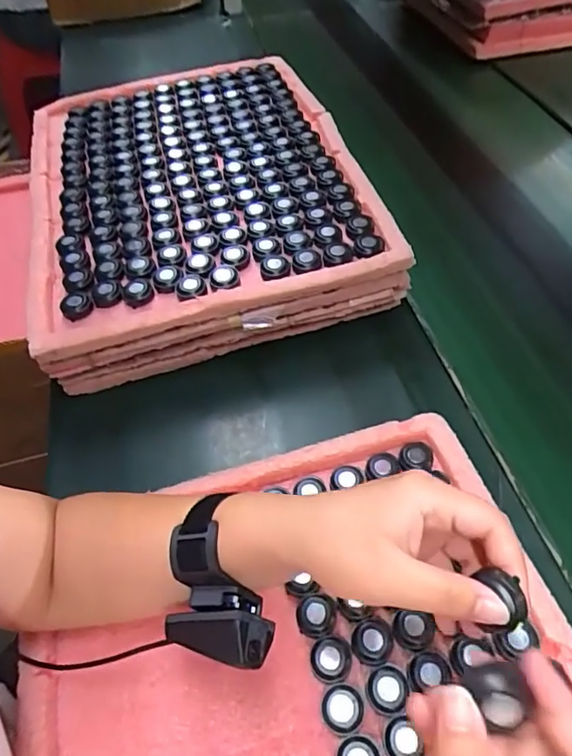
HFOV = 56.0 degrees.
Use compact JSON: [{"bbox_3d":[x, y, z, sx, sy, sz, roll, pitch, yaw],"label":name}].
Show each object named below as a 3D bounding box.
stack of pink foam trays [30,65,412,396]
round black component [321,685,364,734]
[{"bbox_3d":[-0.114,-0.229,0.677,0.360,0.104,0.488,-13,52,-8],"label":"stack of pink foam trays"},{"bbox_3d":[0.038,0.222,0.360,0.027,0.015,0.026,-1,51,1],"label":"round black component"}]

